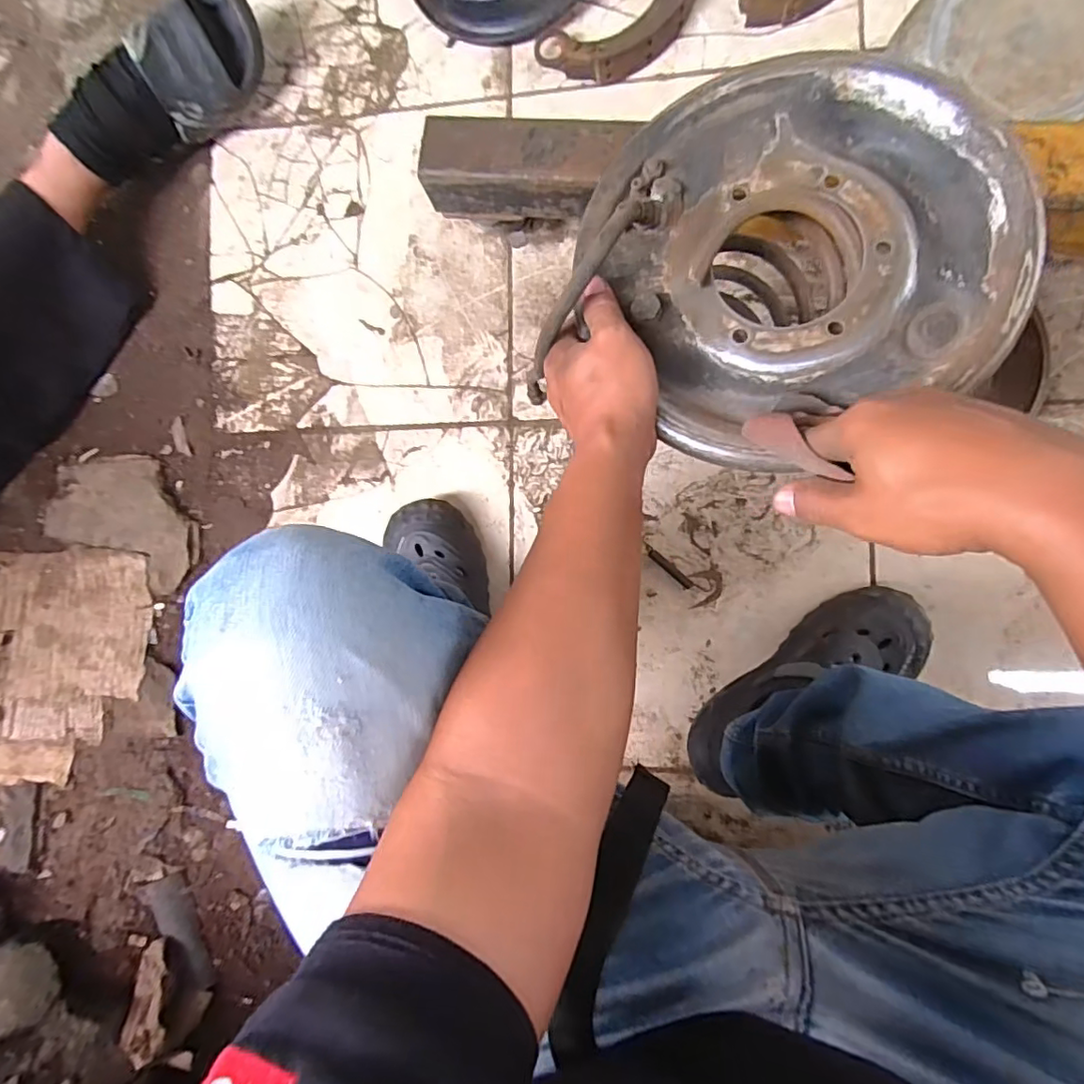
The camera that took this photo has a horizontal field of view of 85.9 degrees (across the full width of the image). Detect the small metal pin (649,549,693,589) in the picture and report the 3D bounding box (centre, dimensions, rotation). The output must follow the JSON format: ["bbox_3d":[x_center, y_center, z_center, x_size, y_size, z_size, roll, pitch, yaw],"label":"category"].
[{"bbox_3d":[0.149,0.031,0.672,0.064,0.005,0.010,42,96,6],"label":"small metal pin"}]

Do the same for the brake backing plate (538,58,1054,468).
[{"bbox_3d":[0.152,-0.177,0.367,0.258,0.051,0.256,0,91,8],"label":"brake backing plate"}]

